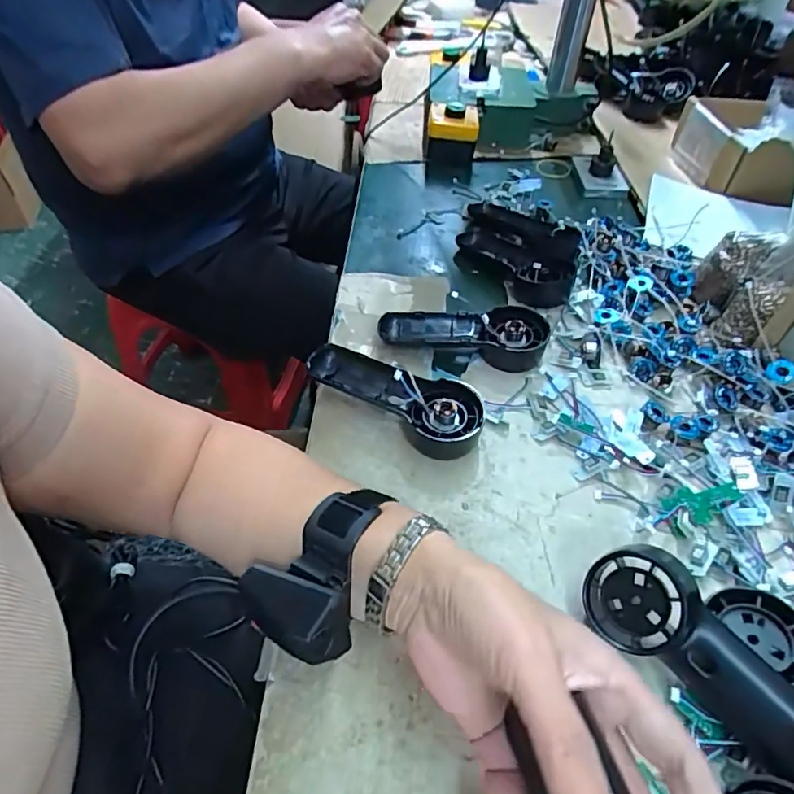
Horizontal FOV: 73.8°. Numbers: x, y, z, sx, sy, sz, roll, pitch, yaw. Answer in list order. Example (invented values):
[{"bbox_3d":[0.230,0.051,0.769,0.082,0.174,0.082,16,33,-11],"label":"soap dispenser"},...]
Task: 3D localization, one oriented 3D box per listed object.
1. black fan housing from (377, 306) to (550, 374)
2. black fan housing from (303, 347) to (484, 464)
[{"bbox_3d":[0.060,-0.058,0.483,0.149,0.032,0.054,7,49,1],"label":"black fan housing"},{"bbox_3d":[-0.001,-0.003,0.433,0.150,0.031,0.061,30,53,20],"label":"black fan housing"}]

